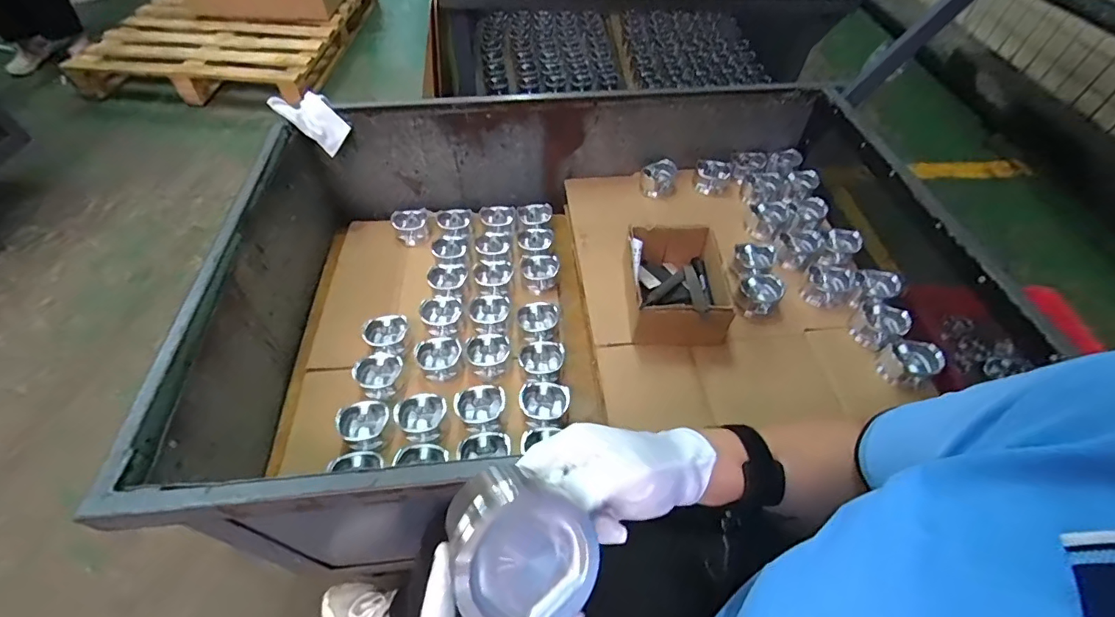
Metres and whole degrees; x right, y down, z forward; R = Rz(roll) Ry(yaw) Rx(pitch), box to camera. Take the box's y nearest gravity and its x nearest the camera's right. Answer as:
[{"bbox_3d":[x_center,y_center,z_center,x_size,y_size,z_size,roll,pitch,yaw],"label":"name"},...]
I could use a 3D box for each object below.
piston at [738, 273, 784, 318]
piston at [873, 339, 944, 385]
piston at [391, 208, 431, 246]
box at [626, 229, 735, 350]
[{"bbox_3d":[0.351,-0.028,0.834,0.071,0.043,0.083,23,55,15],"label":"piston"},{"bbox_3d":[0.549,0.085,0.751,0.066,0.069,0.065,1,53,-1],"label":"piston"},{"bbox_3d":[-0.312,-0.178,1.032,0.081,0.044,0.073,-17,55,-14],"label":"piston"},{"bbox_3d":[0.204,-0.044,0.817,0.164,0.109,0.200,-2,53,-3],"label":"box"}]

